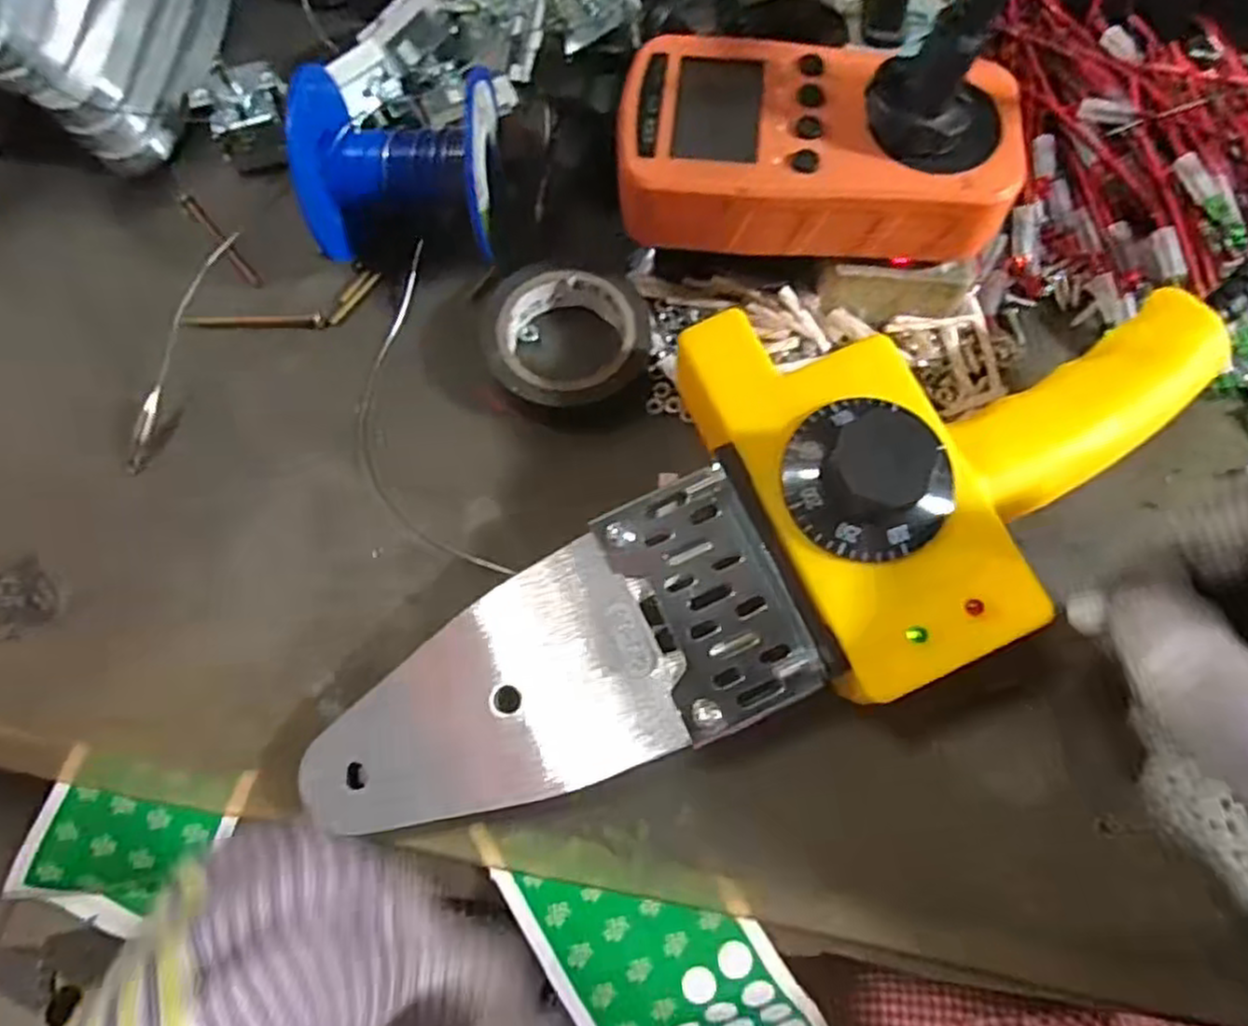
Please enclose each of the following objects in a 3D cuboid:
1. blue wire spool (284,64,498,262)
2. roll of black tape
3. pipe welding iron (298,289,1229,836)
[{"bbox_3d":[-0.081,-0.128,0.275,0.069,0.057,0.063,1,72,2],"label":"blue wire spool"},{"bbox_3d":[-0.021,-0.066,0.276,0.060,0.017,0.057,0,71,1],"label":"roll of black tape"},{"bbox_3d":[0.040,0.004,0.224,0.293,0.057,0.114,-17,72,-4],"label":"pipe welding iron"}]

